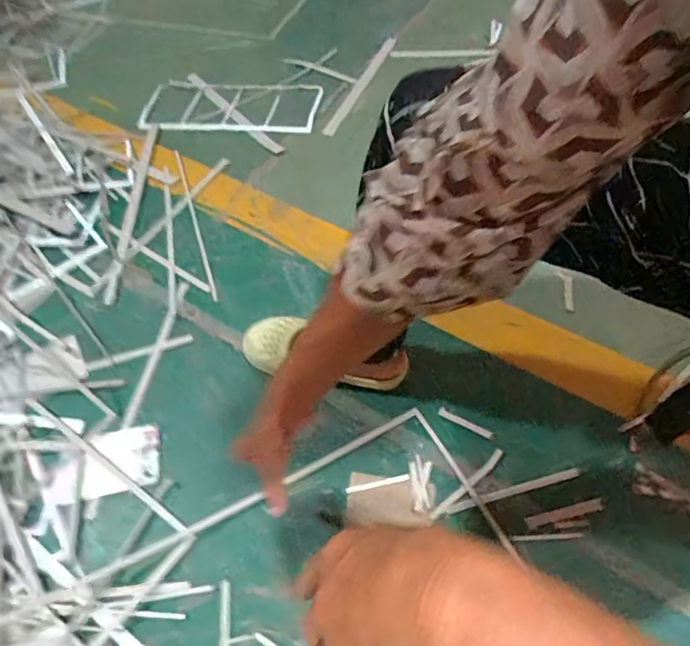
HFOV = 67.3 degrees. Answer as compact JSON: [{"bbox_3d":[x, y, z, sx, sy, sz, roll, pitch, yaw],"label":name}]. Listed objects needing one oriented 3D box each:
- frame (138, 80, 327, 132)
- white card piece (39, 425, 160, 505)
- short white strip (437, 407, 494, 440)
[{"bbox_3d":[-0.263,-0.504,1.177,0.406,0.023,0.179,3,58,4],"label":"frame"},{"bbox_3d":[-0.343,0.198,0.732,0.160,0.009,0.090,-12,57,-4],"label":"white card piece"},{"bbox_3d":[0.171,0.143,0.740,0.080,0.005,0.012,24,60,16],"label":"short white strip"}]

